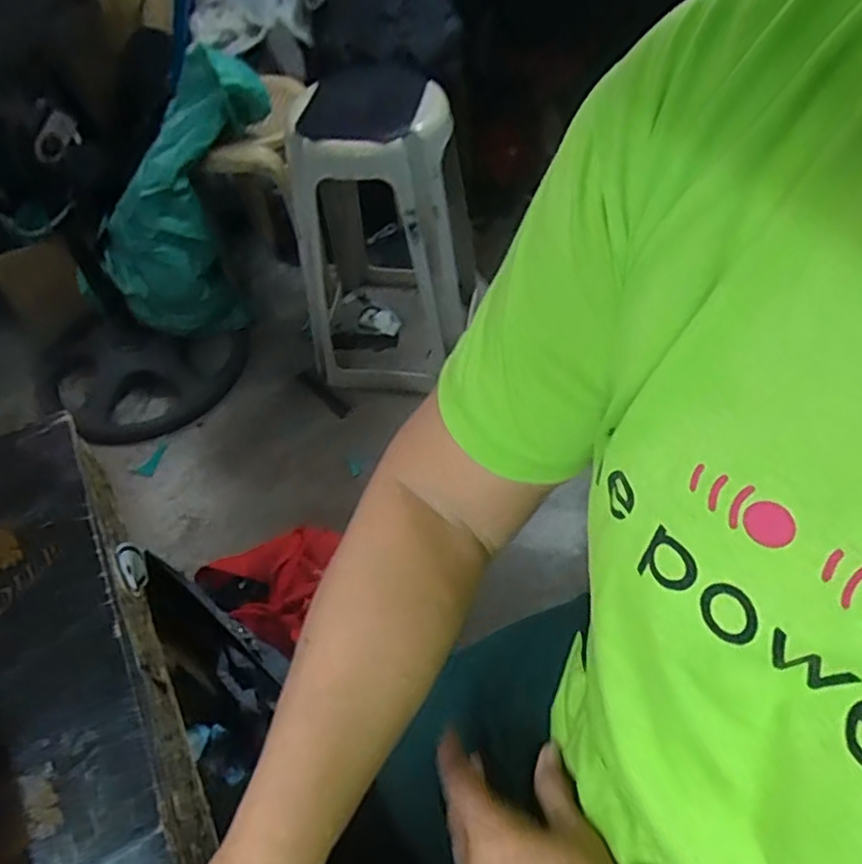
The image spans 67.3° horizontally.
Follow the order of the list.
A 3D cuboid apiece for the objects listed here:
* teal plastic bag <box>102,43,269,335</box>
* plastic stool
[{"bbox_3d":[-0.494,-0.463,1.335,0.310,0.578,0.175,11,50,-21],"label":"teal plastic bag"},{"bbox_3d":[-0.073,-0.366,1.289,0.281,0.593,0.330,16,56,16],"label":"plastic stool"}]

